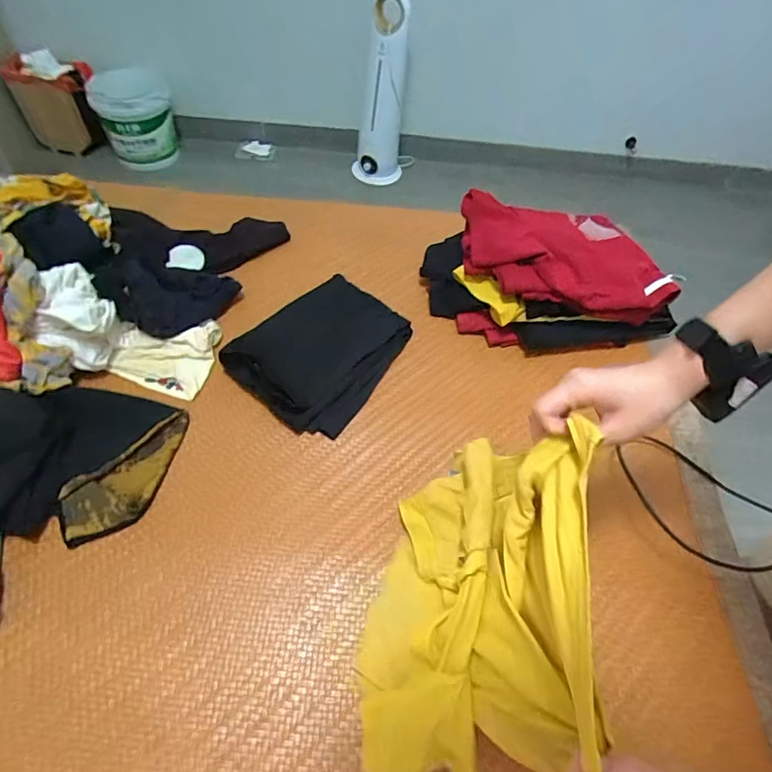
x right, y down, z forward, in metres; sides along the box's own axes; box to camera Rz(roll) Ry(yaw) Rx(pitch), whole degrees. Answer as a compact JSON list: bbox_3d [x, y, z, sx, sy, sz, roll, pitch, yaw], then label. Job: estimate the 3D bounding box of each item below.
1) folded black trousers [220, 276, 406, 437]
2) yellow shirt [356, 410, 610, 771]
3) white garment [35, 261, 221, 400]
[{"bbox_3d":[-0.089,-0.059,0.681,0.178,0.065,0.234,31,59,16],"label":"folded black trousers"},{"bbox_3d":[0.074,0.178,0.427,0.138,0.222,0.291,8,56,2],"label":"yellow shirt"},{"bbox_3d":[-0.352,-0.069,0.650,0.221,0.076,0.110,29,52,-24],"label":"white garment"}]

